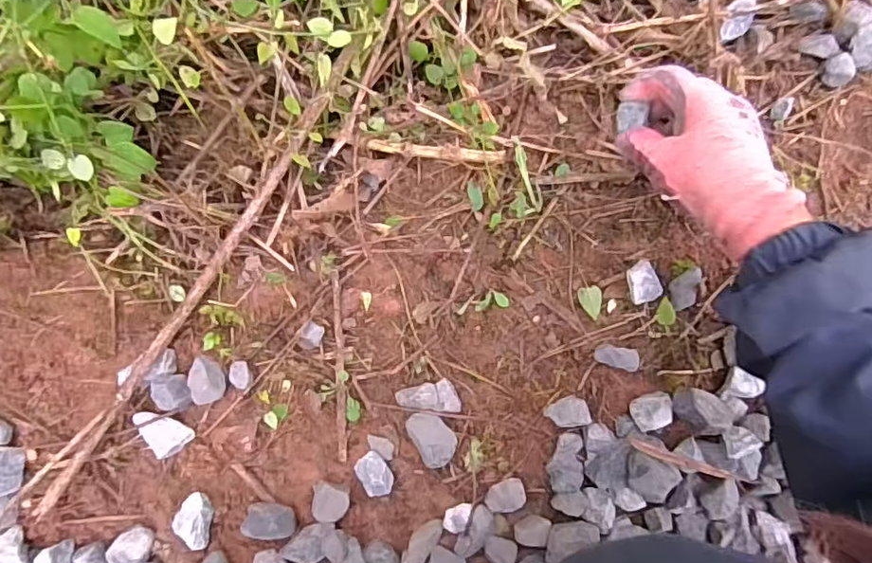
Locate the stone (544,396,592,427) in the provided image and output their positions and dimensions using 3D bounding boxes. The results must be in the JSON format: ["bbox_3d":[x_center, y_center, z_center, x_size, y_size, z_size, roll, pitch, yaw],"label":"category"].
[{"bbox_3d":[0.106,0.105,0.468,0.033,0.023,0.021,-8,88,7],"label":"stone"}]

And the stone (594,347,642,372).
[{"bbox_3d":[0.150,0.062,0.478,0.036,0.012,0.018,16,91,7],"label":"stone"}]

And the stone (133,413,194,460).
[{"bbox_3d":[-0.231,0.125,0.490,0.031,0.016,0.045,-45,84,4],"label":"stone"}]

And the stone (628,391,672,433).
[{"bbox_3d":[0.174,0.105,0.470,0.032,0.019,0.027,-14,87,7],"label":"stone"}]

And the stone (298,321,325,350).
[{"bbox_3d":[-0.106,0.047,0.495,0.018,0.012,0.024,26,92,7],"label":"stone"}]

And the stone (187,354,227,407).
[{"bbox_3d":[-0.191,0.082,0.485,0.027,0.017,0.039,-9,88,7],"label":"stone"}]

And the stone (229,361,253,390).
[{"bbox_3d":[-0.163,0.078,0.486,0.016,0.015,0.023,-6,88,7],"label":"stone"}]

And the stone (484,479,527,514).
[{"bbox_3d":[0.055,0.171,0.465,0.032,0.019,0.023,-18,87,7],"label":"stone"}]

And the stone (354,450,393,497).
[{"bbox_3d":[-0.050,0.159,0.481,0.023,0.023,0.034,-37,85,5],"label":"stone"}]

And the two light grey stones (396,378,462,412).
[{"bbox_3d":[-0.005,0.094,0.485,0.053,0.014,0.025,5,90,7],"label":"two light grey stones"}]

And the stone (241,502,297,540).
[{"bbox_3d":[-0.137,0.196,0.479,0.043,0.026,0.025,2,89,7],"label":"stone"}]

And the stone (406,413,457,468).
[{"bbox_3d":[-0.002,0.129,0.478,0.031,0.017,0.046,-31,85,6],"label":"stone"}]

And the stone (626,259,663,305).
[{"bbox_3d":[0.174,0.000,0.487,0.027,0.011,0.034,-16,87,7],"label":"stone"}]

